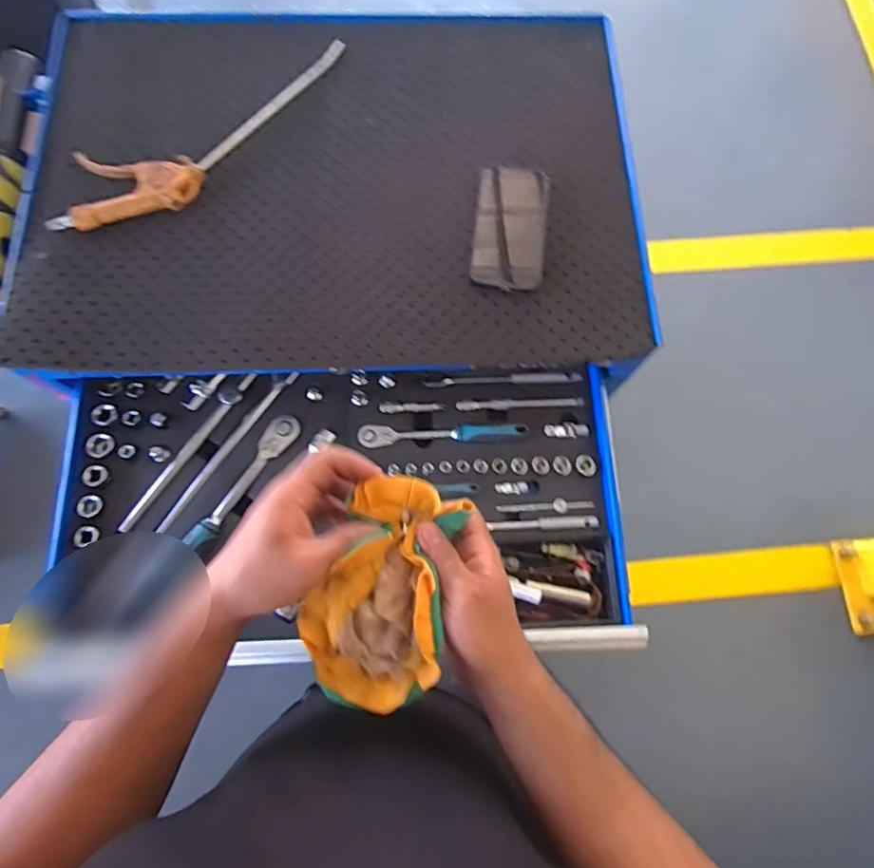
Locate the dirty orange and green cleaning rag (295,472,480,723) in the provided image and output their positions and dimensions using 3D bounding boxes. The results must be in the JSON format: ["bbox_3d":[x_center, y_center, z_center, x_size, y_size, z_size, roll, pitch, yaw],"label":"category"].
[{"bbox_3d":[-0.039,0.112,0.405,0.096,0.035,0.157,10,72,2],"label":"dirty orange and green cleaning rag"}]

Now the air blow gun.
[{"bbox_3d":[-0.251,-0.331,0.642,0.382,0.018,0.111,-33,76,-11],"label":"air blow gun"}]

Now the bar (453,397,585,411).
[{"bbox_3d":[0.097,-0.035,0.659,0.147,0.011,0.013,-3,72,-2],"label":"bar"}]

